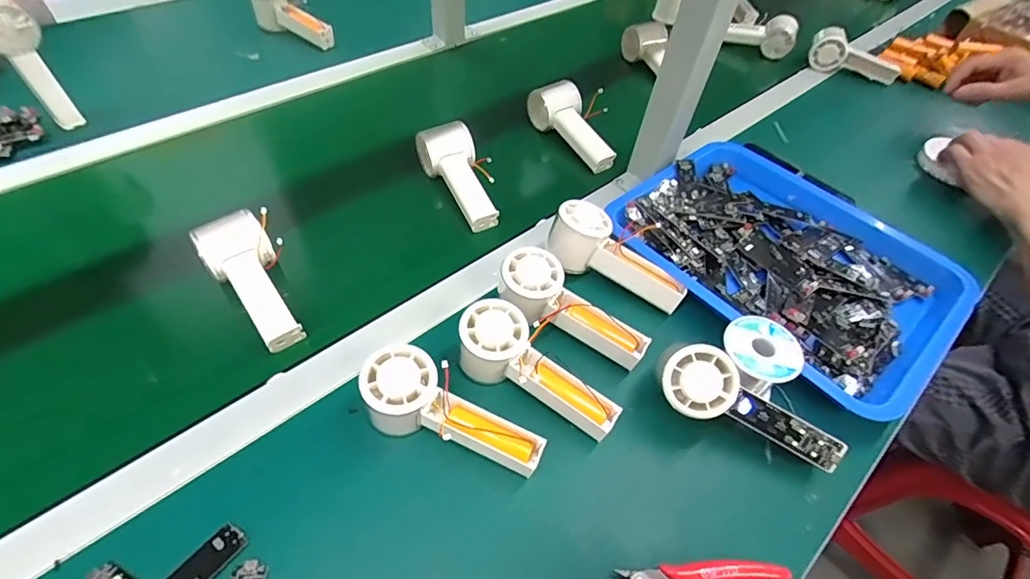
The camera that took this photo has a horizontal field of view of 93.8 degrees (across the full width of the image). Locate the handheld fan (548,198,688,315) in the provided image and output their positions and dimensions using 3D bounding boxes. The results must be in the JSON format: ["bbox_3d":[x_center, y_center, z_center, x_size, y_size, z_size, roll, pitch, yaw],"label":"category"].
[{"bbox_3d":[0.102,-0.028,0.497,0.146,0.058,0.051,37,57,7],"label":"handheld fan"}]

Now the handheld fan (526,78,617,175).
[{"bbox_3d":[0.072,-0.226,0.653,0.059,0.044,0.161,-17,56,-18],"label":"handheld fan"}]

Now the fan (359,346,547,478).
[{"bbox_3d":[-0.047,0.097,0.384,0.148,0.055,0.061,15,52,6],"label":"fan"}]

